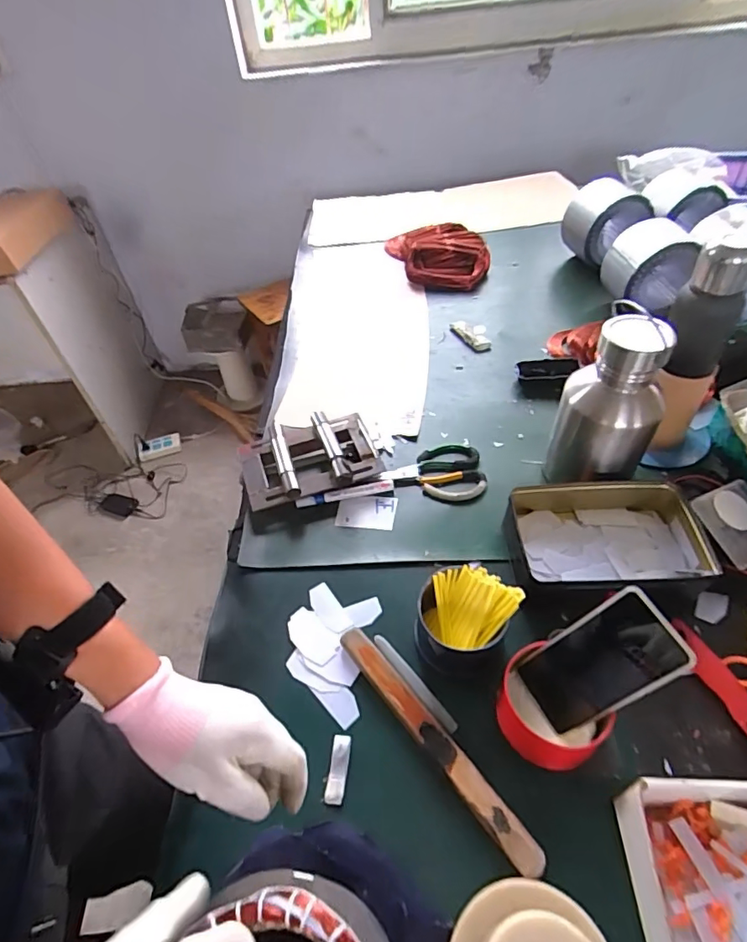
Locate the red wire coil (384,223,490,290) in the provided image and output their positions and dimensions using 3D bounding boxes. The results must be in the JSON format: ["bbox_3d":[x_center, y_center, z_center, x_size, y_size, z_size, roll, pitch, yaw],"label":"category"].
[{"bbox_3d":[0.146,-0.509,1.208,0.239,0.053,0.227,0,48,7],"label":"red wire coil"}]

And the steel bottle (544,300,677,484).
[{"bbox_3d":[0.305,-0.075,0.672,0.121,0.233,0.110,26,54,25],"label":"steel bottle"}]

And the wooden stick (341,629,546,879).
[{"bbox_3d":[0.058,0.270,0.526,0.030,0.021,0.278,-31,53,-23],"label":"wooden stick"}]

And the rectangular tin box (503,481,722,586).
[{"bbox_3d":[0.296,0.087,0.645,0.236,0.058,0.152,-2,47,2],"label":"rectangular tin box"}]

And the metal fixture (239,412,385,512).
[{"bbox_3d":[-0.091,-0.024,0.776,0.215,0.050,0.153,-15,48,-10],"label":"metal fixture"}]

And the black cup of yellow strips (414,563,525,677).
[{"bbox_3d":[0.102,0.163,0.572,0.108,0.081,0.095,-7,47,-3],"label":"black cup of yellow strips"}]

